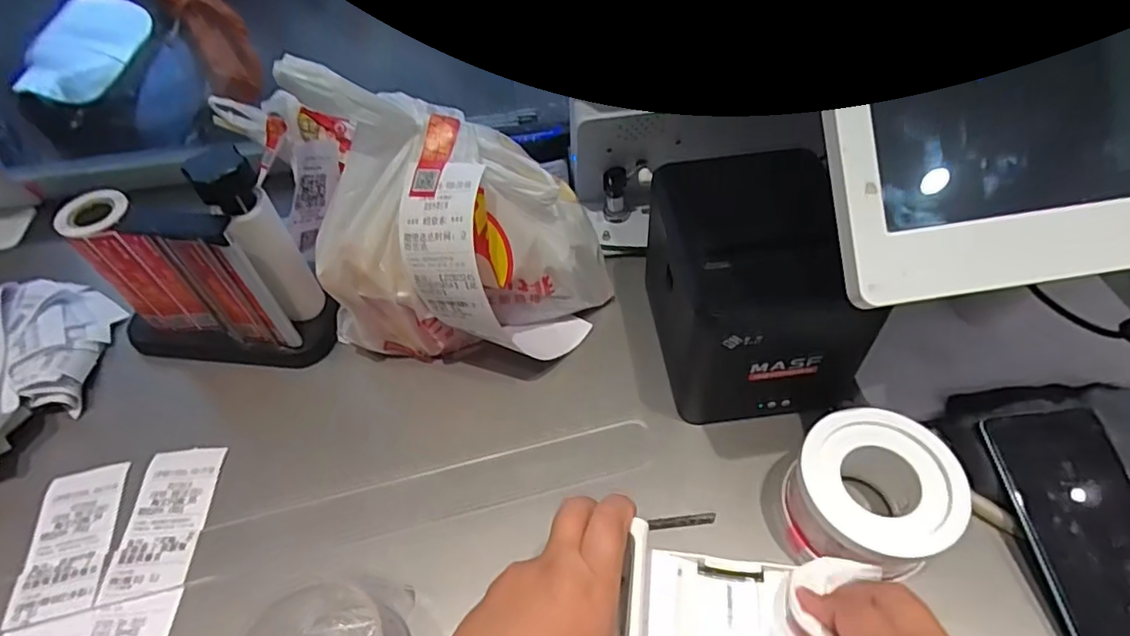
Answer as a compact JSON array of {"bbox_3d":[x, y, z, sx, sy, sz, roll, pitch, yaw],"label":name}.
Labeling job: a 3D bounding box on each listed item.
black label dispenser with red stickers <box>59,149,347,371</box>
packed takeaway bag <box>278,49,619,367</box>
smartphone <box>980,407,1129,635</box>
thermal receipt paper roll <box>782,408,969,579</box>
[{"bbox_3d":[-0.292,-0.040,0.468,0.177,0.163,0.066,4,52,7],"label":"black label dispenser with red stickers"},{"bbox_3d":[-0.081,-0.065,0.442,0.206,0.193,0.134,8,53,10],"label":"packed takeaway bag"},{"bbox_3d":[0.318,0.133,0.357,0.075,0.009,0.160,-6,61,1],"label":"smartphone"},{"bbox_3d":[0.184,0.109,0.367,0.091,0.052,0.087,-31,56,-20],"label":"thermal receipt paper roll"}]

